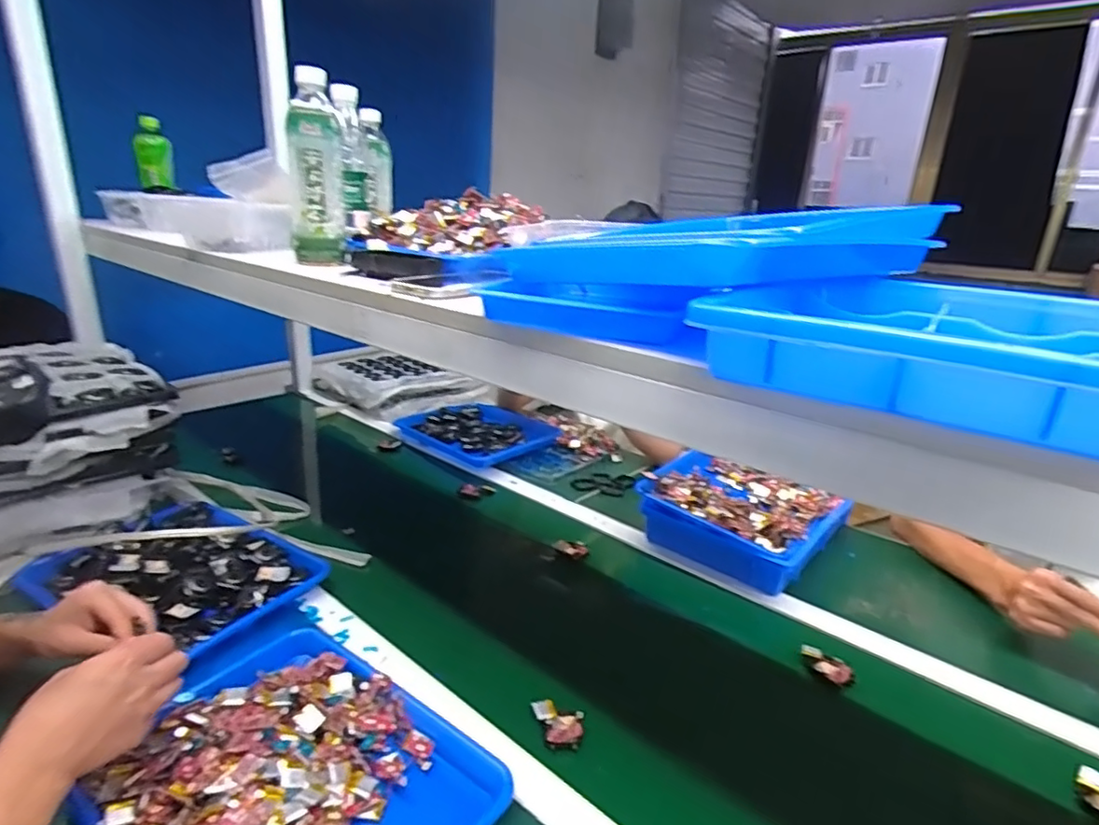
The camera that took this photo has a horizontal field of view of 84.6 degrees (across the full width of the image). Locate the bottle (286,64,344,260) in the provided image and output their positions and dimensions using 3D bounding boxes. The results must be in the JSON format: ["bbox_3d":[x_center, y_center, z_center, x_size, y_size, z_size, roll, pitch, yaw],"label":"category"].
[{"bbox_3d":[-0.283,-0.292,0.733,0.063,0.206,0.063,-5,21,-19],"label":"bottle"}]

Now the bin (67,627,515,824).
[{"bbox_3d":[-0.239,0.322,0.542,0.359,0.061,0.249,16,24,34],"label":"bin"}]

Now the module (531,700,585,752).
[{"bbox_3d":[0.007,0.321,0.621,0.054,0.016,0.044,6,20,9],"label":"module"}]

